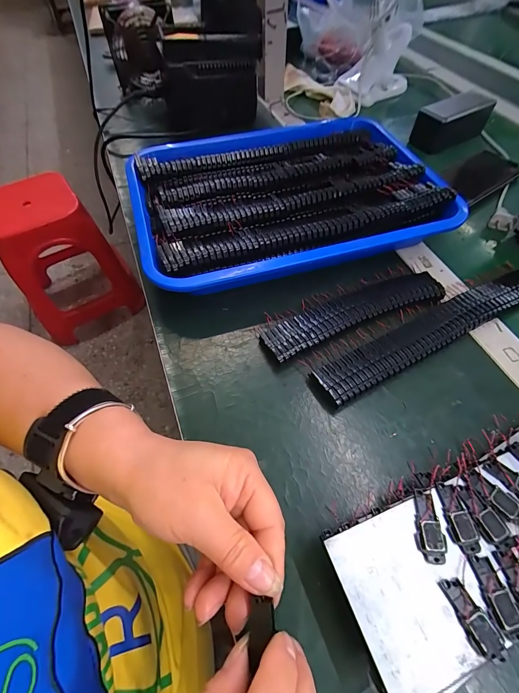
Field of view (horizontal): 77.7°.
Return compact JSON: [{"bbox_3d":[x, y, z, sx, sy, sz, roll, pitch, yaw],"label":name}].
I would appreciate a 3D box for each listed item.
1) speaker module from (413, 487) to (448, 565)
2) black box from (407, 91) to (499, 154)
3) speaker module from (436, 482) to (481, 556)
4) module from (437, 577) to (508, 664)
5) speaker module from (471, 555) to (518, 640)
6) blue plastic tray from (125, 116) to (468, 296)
[{"bbox_3d":[0.105,0.110,0.199,0.015,0.004,0.039,8,58,6],"label":"speaker module"},{"bbox_3d":[0.301,-0.354,0.507,0.128,0.049,0.059,-32,63,-19],"label":"black box"},{"bbox_3d":[0.124,0.106,0.201,0.014,0.005,0.039,-4,57,-2],"label":"speaker module"},{"bbox_3d":[0.116,0.147,0.175,0.015,0.005,0.037,-22,60,-13],"label":"module"},{"bbox_3d":[0.133,0.138,0.178,0.014,0.004,0.037,-9,58,-5],"label":"speaker module"},{"bbox_3d":[0.027,-0.180,0.393,0.340,0.053,0.259,-15,58,-9],"label":"blue plastic tray"}]

